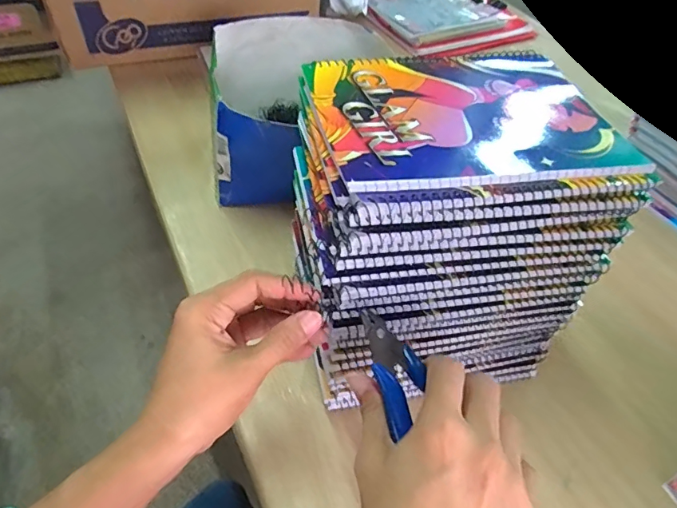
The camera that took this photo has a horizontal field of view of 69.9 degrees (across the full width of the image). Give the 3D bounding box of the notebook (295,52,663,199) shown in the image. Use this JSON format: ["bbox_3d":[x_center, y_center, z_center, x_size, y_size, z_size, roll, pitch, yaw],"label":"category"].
[{"bbox_3d":[0.084,-0.097,0.322,0.194,0.009,0.148,-8,49,-12],"label":"notebook"}]

